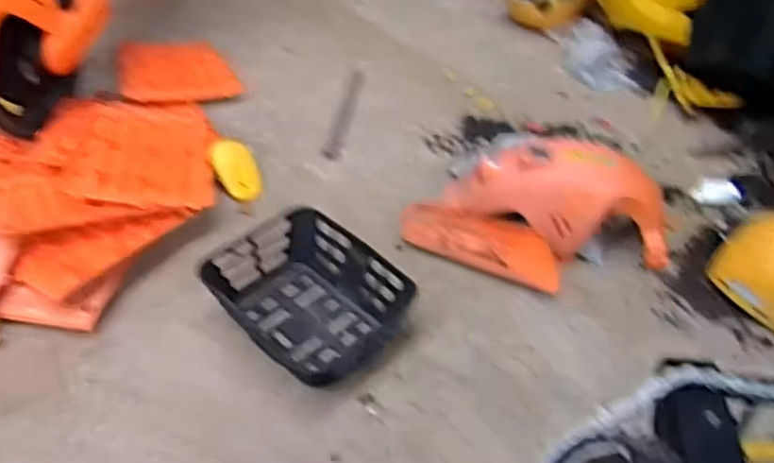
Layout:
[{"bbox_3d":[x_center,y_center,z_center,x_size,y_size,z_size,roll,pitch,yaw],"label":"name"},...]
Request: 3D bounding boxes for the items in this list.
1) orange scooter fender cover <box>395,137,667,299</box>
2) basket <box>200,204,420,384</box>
[{"bbox_3d":[0.301,-0.054,1.330,0.525,0.230,0.227,7,43,1],"label":"orange scooter fender cover"},{"bbox_3d":[-0.143,0.109,1.215,0.320,0.102,0.269,35,50,27],"label":"basket"}]

